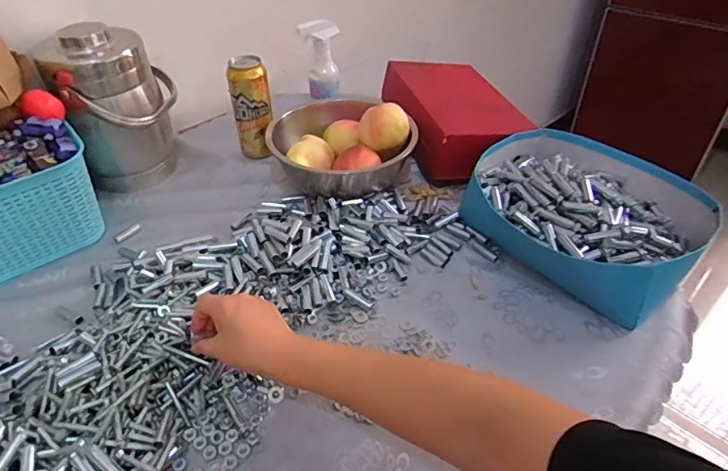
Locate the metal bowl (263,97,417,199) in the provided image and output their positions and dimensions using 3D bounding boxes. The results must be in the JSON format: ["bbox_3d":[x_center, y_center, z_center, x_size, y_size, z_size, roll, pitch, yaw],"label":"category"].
[{"bbox_3d":[-0.035,-0.141,0.778,0.184,0.096,0.194,0,41,0],"label":"metal bowl"}]

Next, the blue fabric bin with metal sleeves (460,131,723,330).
[{"bbox_3d":[0.300,-0.035,0.684,0.258,0.103,0.304,-31,50,-31],"label":"blue fabric bin with metal sleeves"}]

